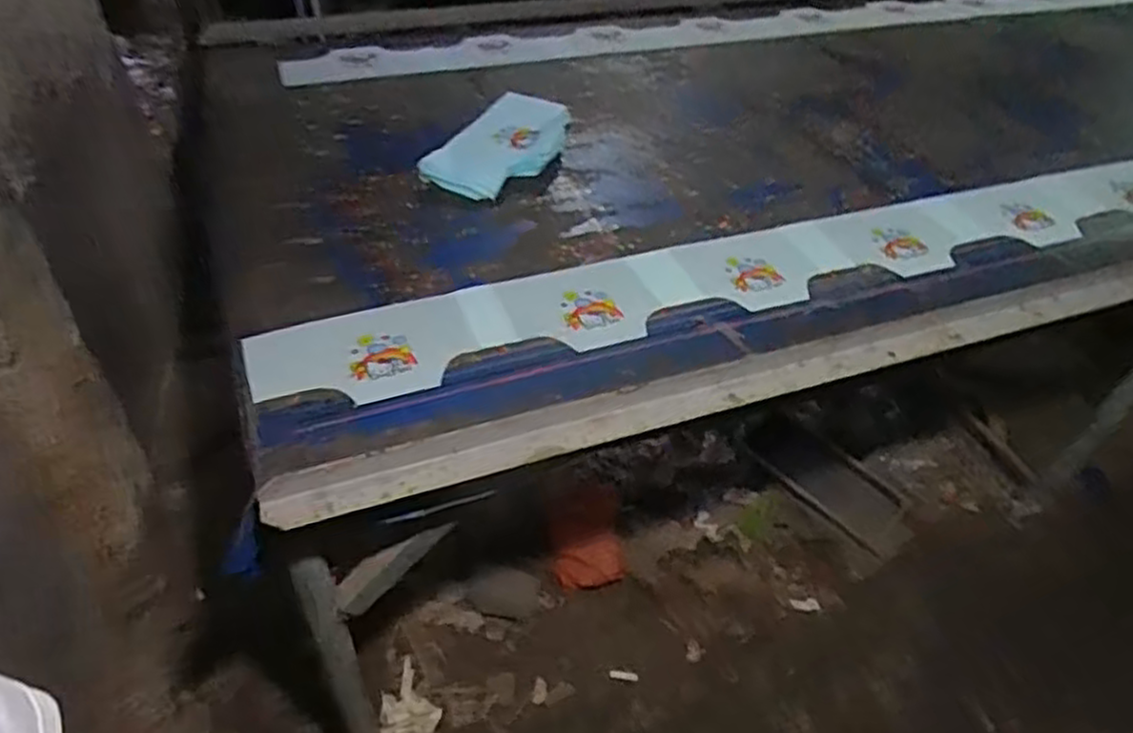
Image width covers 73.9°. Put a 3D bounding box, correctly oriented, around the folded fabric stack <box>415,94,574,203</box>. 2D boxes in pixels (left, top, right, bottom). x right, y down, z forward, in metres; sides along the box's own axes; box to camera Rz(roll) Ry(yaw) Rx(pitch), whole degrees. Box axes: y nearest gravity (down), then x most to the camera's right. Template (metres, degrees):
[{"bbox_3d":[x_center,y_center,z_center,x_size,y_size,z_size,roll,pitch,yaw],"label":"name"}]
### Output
[{"bbox_3d":[-0.111,-0.392,1.334,0.147,0.089,0.291,27,49,26],"label":"folded fabric stack"}]

